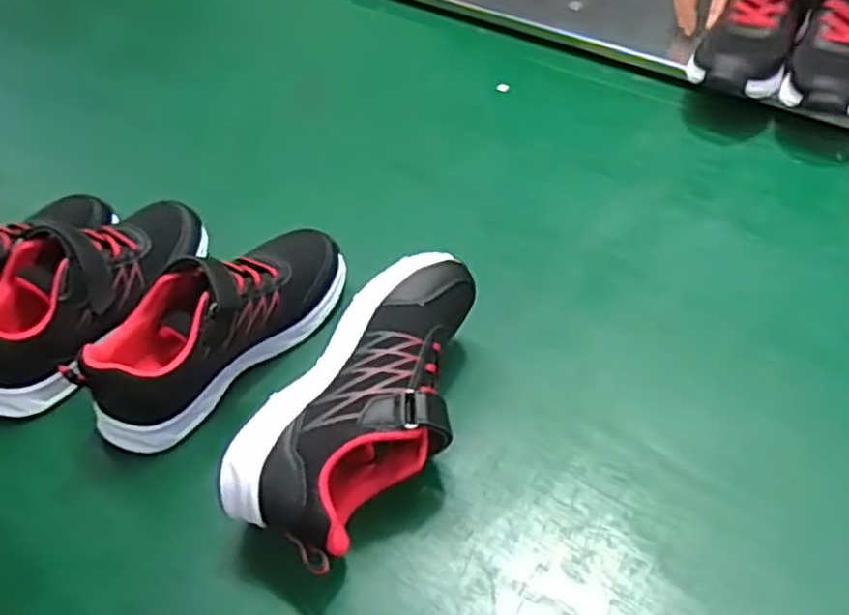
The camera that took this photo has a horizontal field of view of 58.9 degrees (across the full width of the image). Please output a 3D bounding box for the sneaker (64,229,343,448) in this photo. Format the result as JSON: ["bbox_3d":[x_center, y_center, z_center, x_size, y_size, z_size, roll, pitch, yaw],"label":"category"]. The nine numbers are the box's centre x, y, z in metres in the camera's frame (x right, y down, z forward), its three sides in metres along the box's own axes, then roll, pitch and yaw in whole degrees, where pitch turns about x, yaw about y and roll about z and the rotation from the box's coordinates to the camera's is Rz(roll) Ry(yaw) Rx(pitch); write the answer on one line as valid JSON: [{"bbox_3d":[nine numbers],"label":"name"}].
[{"bbox_3d":[-0.147,0.004,0.532,0.067,0.096,0.202,29,56,31],"label":"sneaker"}]

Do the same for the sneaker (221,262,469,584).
[{"bbox_3d":[-0.025,0.061,0.464,0.081,0.092,0.201,27,55,29],"label":"sneaker"}]

